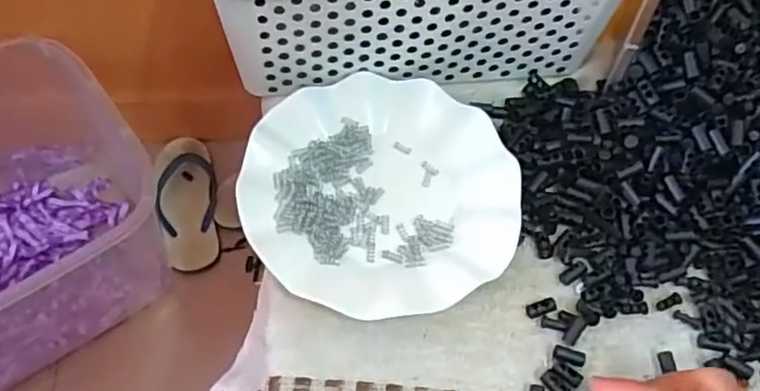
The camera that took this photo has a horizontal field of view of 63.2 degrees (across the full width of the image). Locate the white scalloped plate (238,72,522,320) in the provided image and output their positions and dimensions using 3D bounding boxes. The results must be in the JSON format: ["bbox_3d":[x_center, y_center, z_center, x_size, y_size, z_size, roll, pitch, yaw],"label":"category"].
[{"bbox_3d":[0.000,-0.006,0.421,0.177,0.019,0.178,2,59,-3],"label":"white scalloped plate"}]

